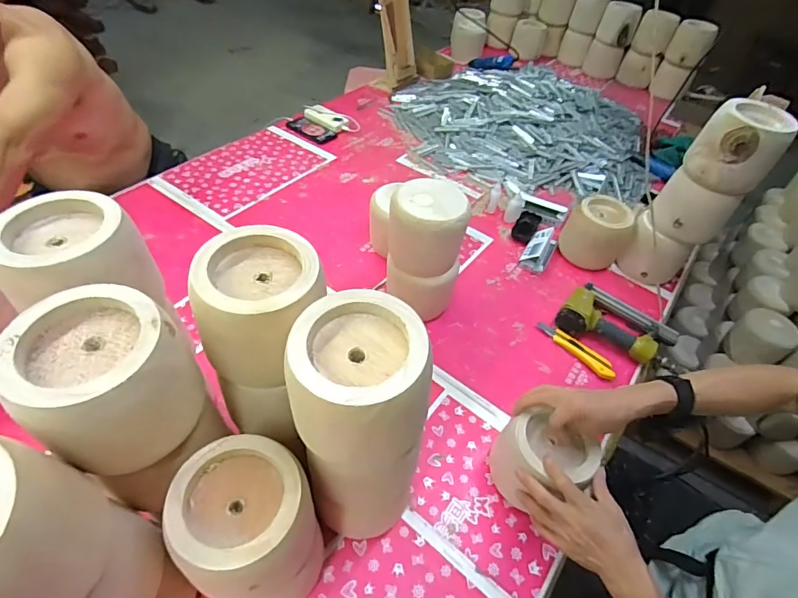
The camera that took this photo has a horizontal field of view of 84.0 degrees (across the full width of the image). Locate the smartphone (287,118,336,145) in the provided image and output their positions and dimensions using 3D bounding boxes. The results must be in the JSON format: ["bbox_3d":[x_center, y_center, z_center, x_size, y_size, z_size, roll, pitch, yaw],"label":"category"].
[{"bbox_3d":[-0.273,-0.525,1.375,0.150,0.010,0.075,26,52,16],"label":"smartphone"}]

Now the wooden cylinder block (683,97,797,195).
[{"bbox_3d":[0.633,-0.287,0.833,0.130,0.124,0.130,36,55,23],"label":"wooden cylinder block"}]

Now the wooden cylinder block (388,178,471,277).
[{"bbox_3d":[0.048,-0.130,0.796,0.131,0.136,0.125,3,49,-3],"label":"wooden cylinder block"}]

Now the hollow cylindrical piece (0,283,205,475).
[{"bbox_3d":[-0.260,0.076,0.394,0.125,0.114,0.127,21,51,12],"label":"hollow cylindrical piece"}]

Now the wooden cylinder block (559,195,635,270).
[{"bbox_3d":[0.460,-0.152,1.040,0.142,0.123,0.135,27,52,17],"label":"wooden cylinder block"}]

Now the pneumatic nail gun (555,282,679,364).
[{"bbox_3d":[0.451,0.049,0.908,0.210,0.060,0.168,36,55,23],"label":"pneumatic nail gun"}]

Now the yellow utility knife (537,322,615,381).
[{"bbox_3d":[0.354,0.098,0.886,0.026,0.027,0.169,-34,60,-29],"label":"yellow utility knife"}]

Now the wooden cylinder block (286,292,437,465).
[{"bbox_3d":[-0.036,0.079,0.423,0.128,0.116,0.124,8,49,2],"label":"wooden cylinder block"}]

